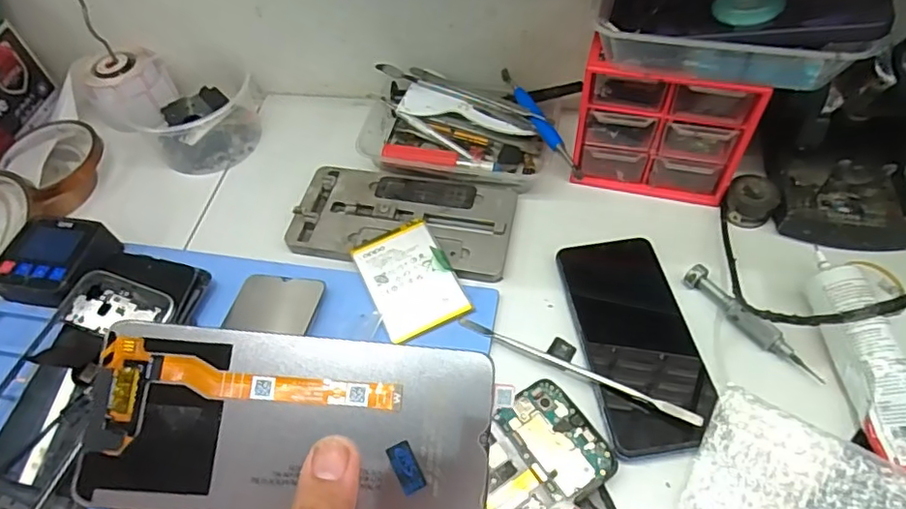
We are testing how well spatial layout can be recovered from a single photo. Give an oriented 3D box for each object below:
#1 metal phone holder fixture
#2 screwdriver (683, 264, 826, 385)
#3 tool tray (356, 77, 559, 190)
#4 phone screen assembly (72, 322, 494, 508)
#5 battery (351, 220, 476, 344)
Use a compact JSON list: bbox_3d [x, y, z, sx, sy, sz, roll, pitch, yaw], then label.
[{"bbox_3d":[-0.041,-0.030,0.476,0.177,0.017,0.093,8,55,11],"label":"metal phone holder fixture"},{"bbox_3d":[0.206,0.046,0.397,0.015,0.014,0.106,-32,58,-17],"label":"screwdriver"},{"bbox_3d":[0.003,-0.112,0.508,0.159,0.039,0.102,10,56,12],"label":"tool tray"},{"bbox_3d":[-0.063,0.068,0.229,0.153,0.004,0.070,6,76,-5],"label":"phone screen assembly"},{"bbox_3d":[-0.033,0.016,0.432,0.062,0.005,0.093,-24,57,-10],"label":"battery"}]

